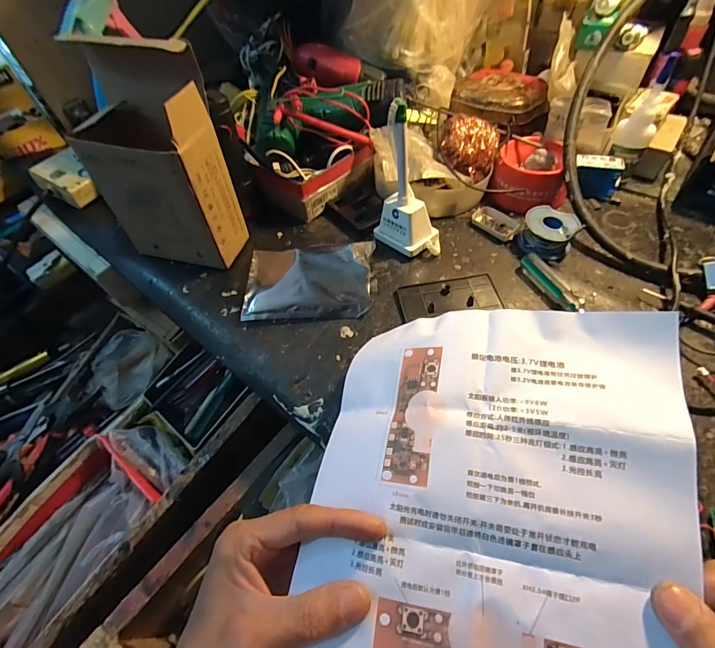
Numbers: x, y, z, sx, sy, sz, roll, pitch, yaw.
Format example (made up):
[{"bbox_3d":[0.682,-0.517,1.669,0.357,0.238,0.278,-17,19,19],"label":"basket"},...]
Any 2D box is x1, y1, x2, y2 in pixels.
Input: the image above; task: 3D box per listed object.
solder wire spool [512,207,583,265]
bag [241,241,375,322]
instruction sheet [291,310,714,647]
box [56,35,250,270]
[{"bbox_3d":[0.193,-0.091,0.396,0.051,0.029,0.052,-2,55,3],"label":"solder wire spool"},{"bbox_3d":[-0.048,-0.043,0.385,0.123,0.015,0.085,-3,55,3],"label":"bag"},{"bbox_3d":[0.069,0.128,0.216,0.200,0.029,0.288,4,71,18],"label":"instruction sheet"},{"bbox_3d":[-0.185,-0.145,0.364,0.108,0.186,0.069,12,57,13],"label":"box"}]

